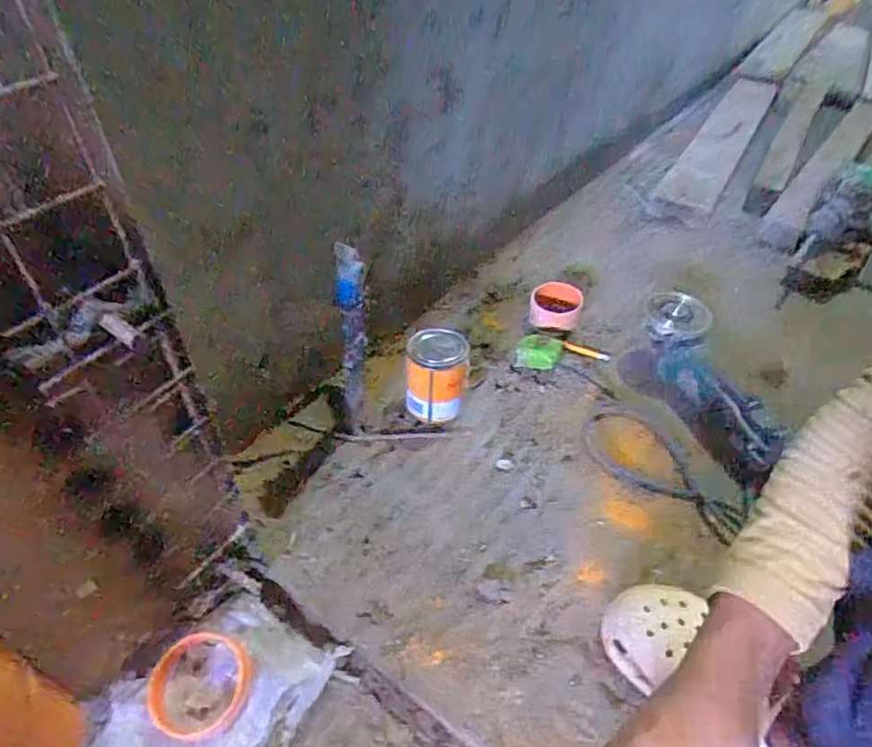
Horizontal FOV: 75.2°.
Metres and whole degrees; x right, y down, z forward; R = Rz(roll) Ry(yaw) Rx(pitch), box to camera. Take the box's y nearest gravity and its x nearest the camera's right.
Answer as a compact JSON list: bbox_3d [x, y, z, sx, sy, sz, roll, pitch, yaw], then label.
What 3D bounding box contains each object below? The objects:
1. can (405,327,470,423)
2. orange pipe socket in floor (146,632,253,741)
[{"bbox_3d":[0.000,0.009,0.745,0.078,0.111,0.074,2,46,-2],"label":"can"},{"bbox_3d":[-0.222,0.290,0.531,0.086,0.021,0.085,2,46,-2],"label":"orange pipe socket in floor"}]

